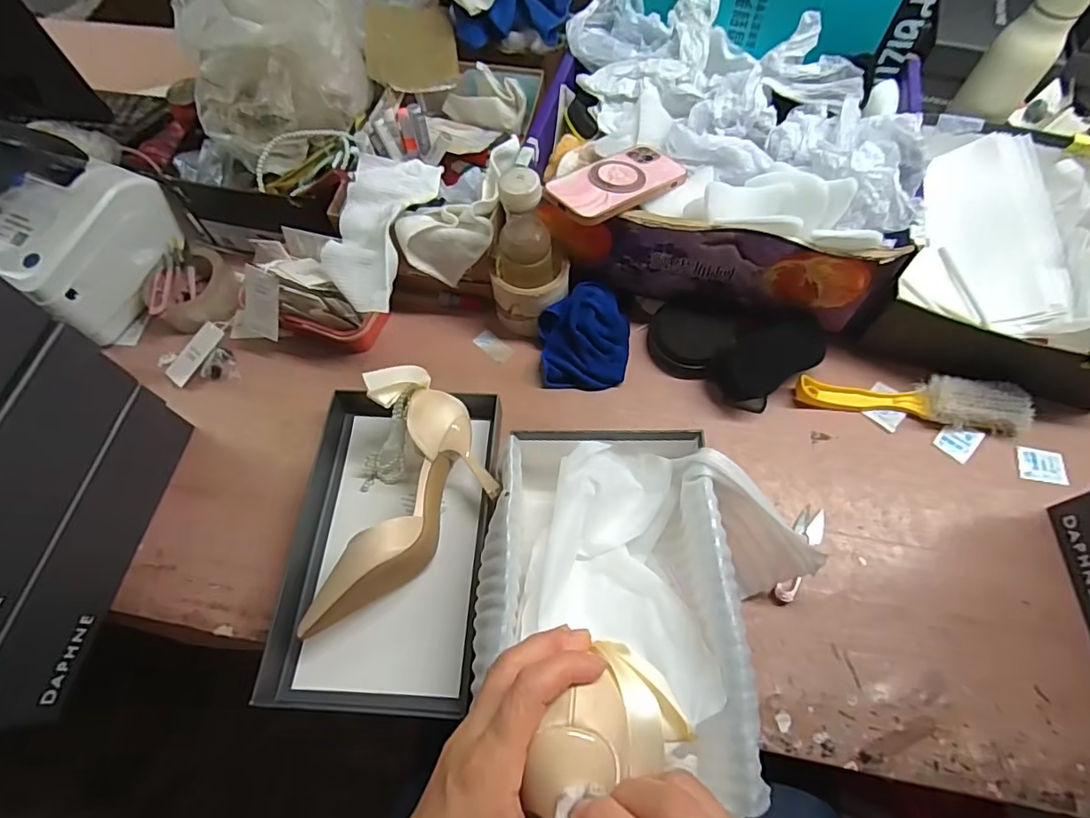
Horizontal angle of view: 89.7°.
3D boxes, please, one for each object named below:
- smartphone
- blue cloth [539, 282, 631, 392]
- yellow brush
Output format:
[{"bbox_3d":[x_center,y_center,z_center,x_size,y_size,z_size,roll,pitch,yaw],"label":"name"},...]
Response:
[{"bbox_3d":[0.073,-0.237,0.570,0.149,0.015,0.074,-33,65,-23],"label":"smartphone"},{"bbox_3d":[0.046,-0.081,0.628,0.103,0.067,0.104,0,64,2],"label":"blue cloth"},{"bbox_3d":[0.394,-0.008,0.594,0.230,0.043,0.055,5,64,5],"label":"yellow brush"}]

